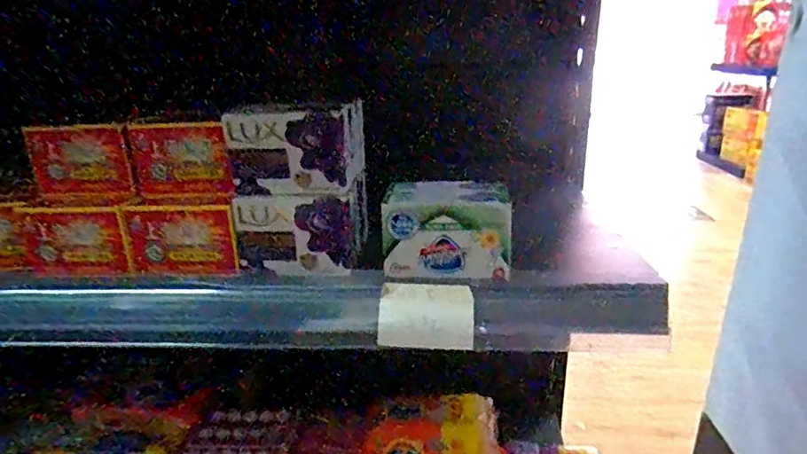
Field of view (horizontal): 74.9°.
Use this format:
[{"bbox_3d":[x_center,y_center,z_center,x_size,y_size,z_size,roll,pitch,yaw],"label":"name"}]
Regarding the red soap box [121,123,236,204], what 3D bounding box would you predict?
[{"bbox_3d":[-0.186,-0.053,0.442,0.080,0.061,0.026,-6,20,-14],"label":"red soap box"}]

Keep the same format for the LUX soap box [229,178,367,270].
[{"bbox_3d":[-0.084,0.002,0.422,0.094,0.059,0.043,-6,20,-12],"label":"LUX soap box"}]

